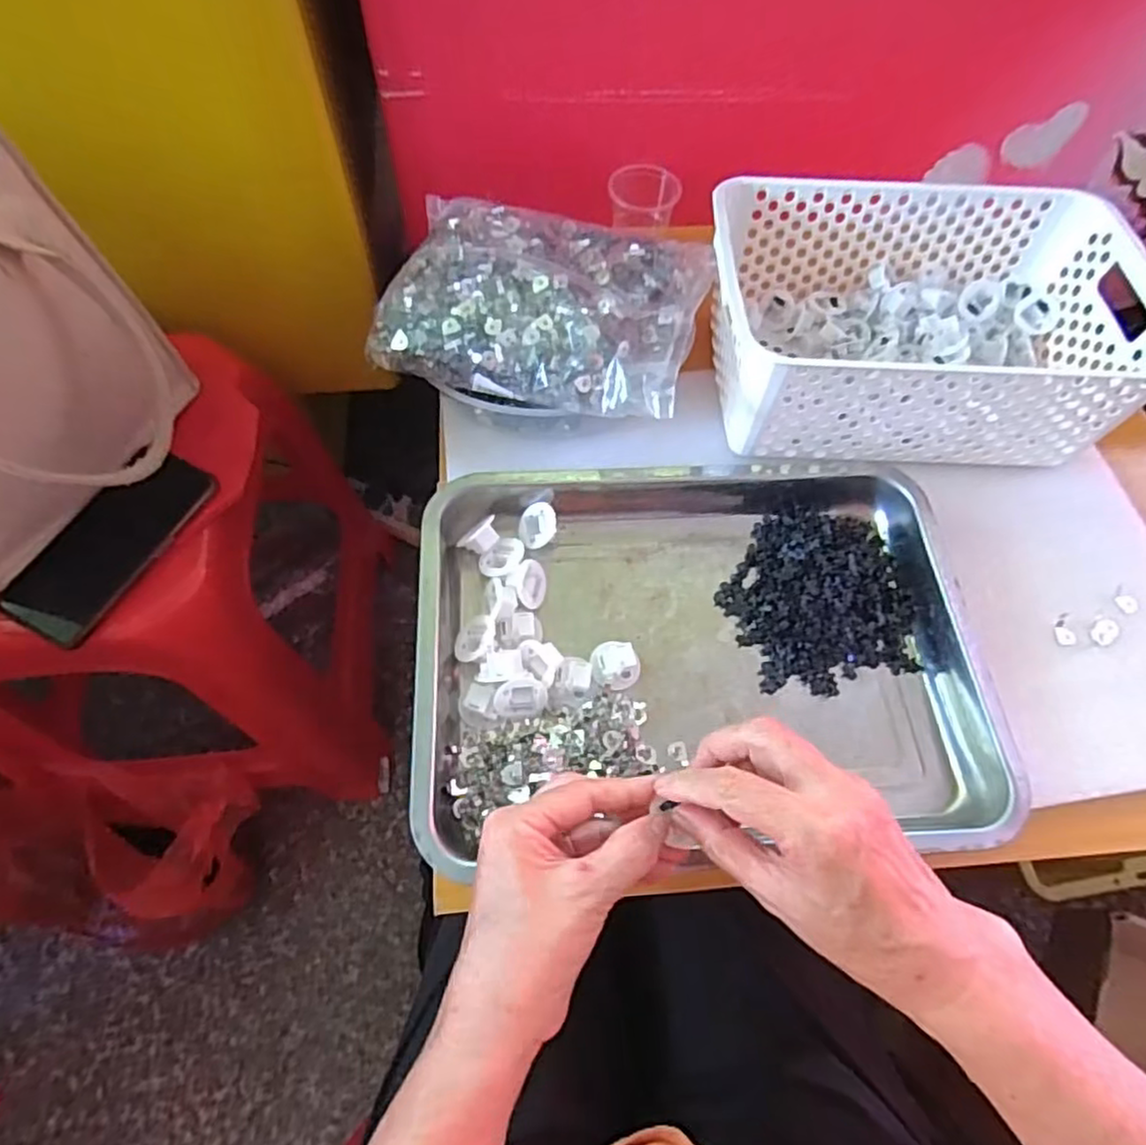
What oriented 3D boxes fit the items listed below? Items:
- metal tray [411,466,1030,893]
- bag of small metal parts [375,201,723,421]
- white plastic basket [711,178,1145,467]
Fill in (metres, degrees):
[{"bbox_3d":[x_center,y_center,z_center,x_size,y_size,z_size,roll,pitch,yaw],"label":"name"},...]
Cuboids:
[{"bbox_3d":[0.079,0.034,0.464,0.359,0.045,0.305,-2,63,-4],"label":"metal tray"},{"bbox_3d":[-0.026,-0.216,0.526,0.256,0.055,0.184,20,63,8],"label":"bag of small metal parts"},{"bbox_3d":[0.271,-0.204,0.543,0.319,0.105,0.213,4,62,-1],"label":"white plastic basket"}]

